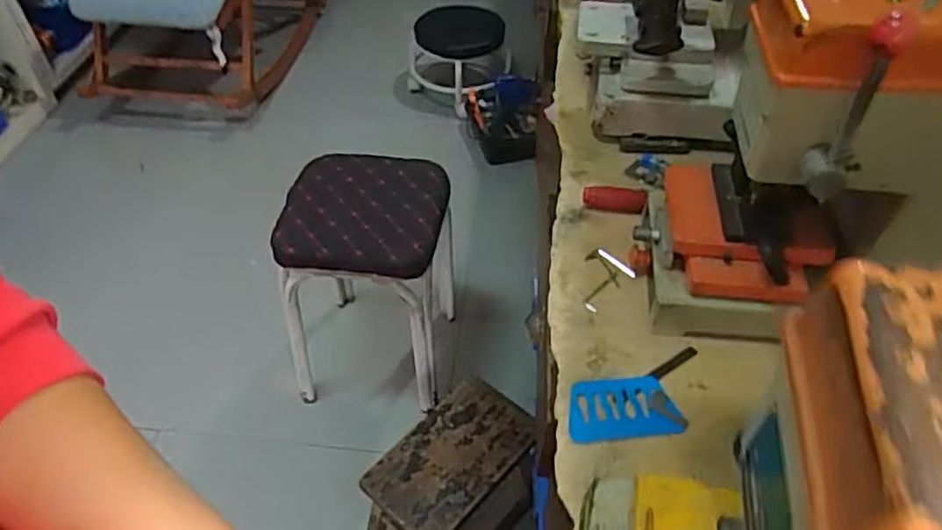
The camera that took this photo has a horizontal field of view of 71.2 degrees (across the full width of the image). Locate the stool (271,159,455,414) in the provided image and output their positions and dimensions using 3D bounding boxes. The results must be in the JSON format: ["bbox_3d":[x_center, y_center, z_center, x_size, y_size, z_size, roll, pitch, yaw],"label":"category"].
[{"bbox_3d":[-0.185,0.043,1.327,0.302,0.418,0.336,9,48,9],"label":"stool"}]

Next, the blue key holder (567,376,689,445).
[{"bbox_3d":[0.131,0.125,0.571,0.097,0.010,0.056,-7,47,-6],"label":"blue key holder"}]

